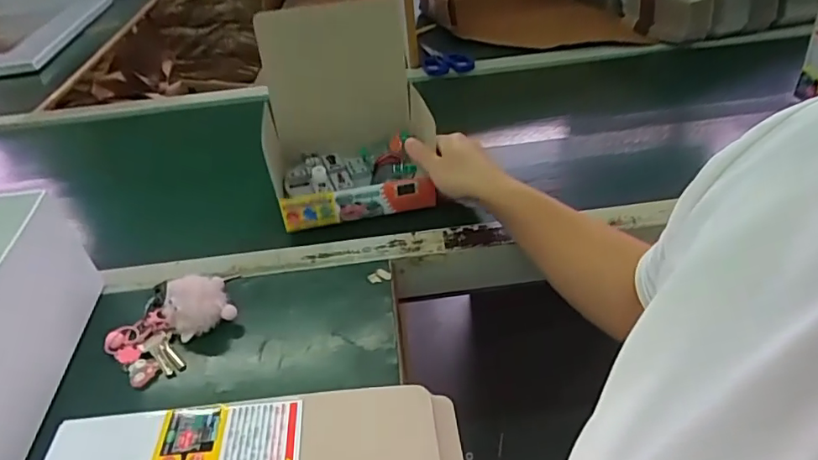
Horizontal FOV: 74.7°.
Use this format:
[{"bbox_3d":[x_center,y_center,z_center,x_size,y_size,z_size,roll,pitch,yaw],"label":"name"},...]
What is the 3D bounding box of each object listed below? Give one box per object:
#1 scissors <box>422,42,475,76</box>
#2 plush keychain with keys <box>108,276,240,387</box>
[{"bbox_3d":[0.066,-0.305,0.942,0.085,0.018,0.145,-5,39,1],"label":"scissors"},{"bbox_3d":[-0.211,0.070,0.489,0.091,0.043,0.131,24,47,32],"label":"plush keychain with keys"}]

